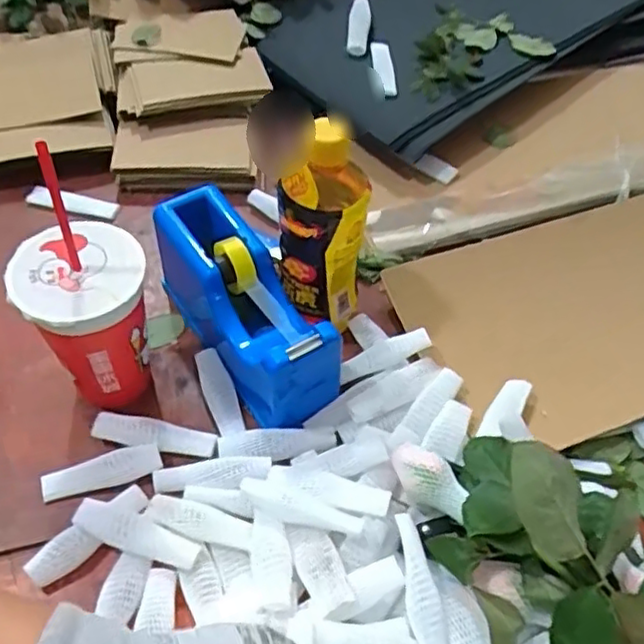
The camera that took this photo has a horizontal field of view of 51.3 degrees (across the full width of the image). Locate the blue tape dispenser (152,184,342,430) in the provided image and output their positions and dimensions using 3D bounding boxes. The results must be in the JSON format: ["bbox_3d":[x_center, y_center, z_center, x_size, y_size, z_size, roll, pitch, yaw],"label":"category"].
[{"bbox_3d":[-0.064,-0.009,0.545,0.070,0.111,0.192,-26,58,-22],"label":"blue tape dispenser"}]

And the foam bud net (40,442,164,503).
[{"bbox_3d":[-0.161,0.110,0.491,0.084,0.004,0.024,-15,72,-10],"label":"foam bud net"}]

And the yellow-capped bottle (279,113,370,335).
[{"bbox_3d":[0.000,-0.071,0.520,0.064,0.182,0.069,5,52,0],"label":"yellow-capped bottle"}]

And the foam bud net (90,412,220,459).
[{"bbox_3d":[-0.127,0.086,0.512,0.094,0.006,0.023,11,52,4],"label":"foam bud net"}]

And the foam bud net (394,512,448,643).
[{"bbox_3d":[0.062,0.163,0.421,0.023,0.010,0.085,-4,53,-7],"label":"foam bud net"}]

